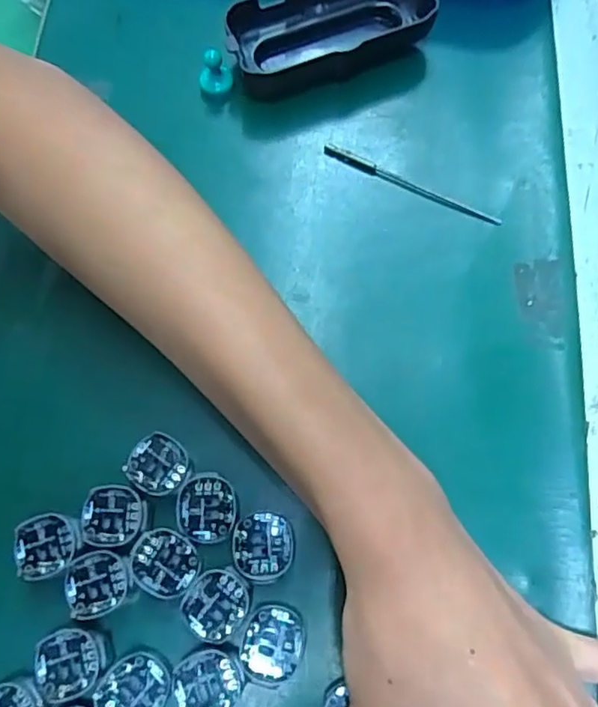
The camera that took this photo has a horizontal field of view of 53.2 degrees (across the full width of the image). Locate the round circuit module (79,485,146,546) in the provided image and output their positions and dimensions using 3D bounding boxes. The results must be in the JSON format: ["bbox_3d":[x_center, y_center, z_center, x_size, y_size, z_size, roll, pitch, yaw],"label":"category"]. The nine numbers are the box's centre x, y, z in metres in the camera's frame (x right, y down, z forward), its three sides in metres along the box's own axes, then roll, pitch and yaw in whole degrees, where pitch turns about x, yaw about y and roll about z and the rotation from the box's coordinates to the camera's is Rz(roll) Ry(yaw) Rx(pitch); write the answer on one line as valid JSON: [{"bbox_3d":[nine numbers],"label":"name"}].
[{"bbox_3d":[-0.079,0.068,0.252,0.026,0.004,0.025,0,71,0],"label":"round circuit module"}]

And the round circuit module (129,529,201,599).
[{"bbox_3d":[-0.056,0.086,0.246,0.028,0.004,0.025,25,73,8],"label":"round circuit module"}]

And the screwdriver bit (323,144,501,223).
[{"bbox_3d":[0.057,-0.088,0.310,0.098,0.004,0.007,28,74,9],"label":"screwdriver bit"}]

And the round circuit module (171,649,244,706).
[{"bbox_3d":[-0.036,0.129,0.232,0.026,0.004,0.024,0,71,0],"label":"round circuit module"}]

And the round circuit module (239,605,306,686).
[{"bbox_3d":[-0.010,0.115,0.235,0.024,0.004,0.028,6,71,2],"label":"round circuit module"}]

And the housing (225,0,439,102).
[{"bbox_3d":[0.016,-0.179,0.330,0.108,0.029,0.057,-19,72,-6],"label":"housing"}]

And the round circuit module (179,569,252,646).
[{"bbox_3d":[-0.033,0.102,0.241,0.025,0.004,0.028,38,75,12],"label":"round circuit module"}]

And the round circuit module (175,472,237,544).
[{"bbox_3d":[-0.039,0.065,0.252,0.025,0.004,0.028,6,71,2],"label":"round circuit module"}]

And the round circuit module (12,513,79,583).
[{"bbox_3d":[-0.106,0.082,0.254,0.026,0.012,0.025,0,71,0],"label":"round circuit module"}]

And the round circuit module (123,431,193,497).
[{"bbox_3d":[-0.061,0.049,0.259,0.027,0.004,0.024,42,76,13],"label":"round circuit module"}]

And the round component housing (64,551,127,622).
[{"bbox_3d":[-0.083,0.096,0.249,0.026,0.012,0.024,0,71,0],"label":"round component housing"}]

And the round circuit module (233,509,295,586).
[{"bbox_3d":[-0.015,0.080,0.247,0.025,0.004,0.027,0,71,0],"label":"round circuit module"}]

